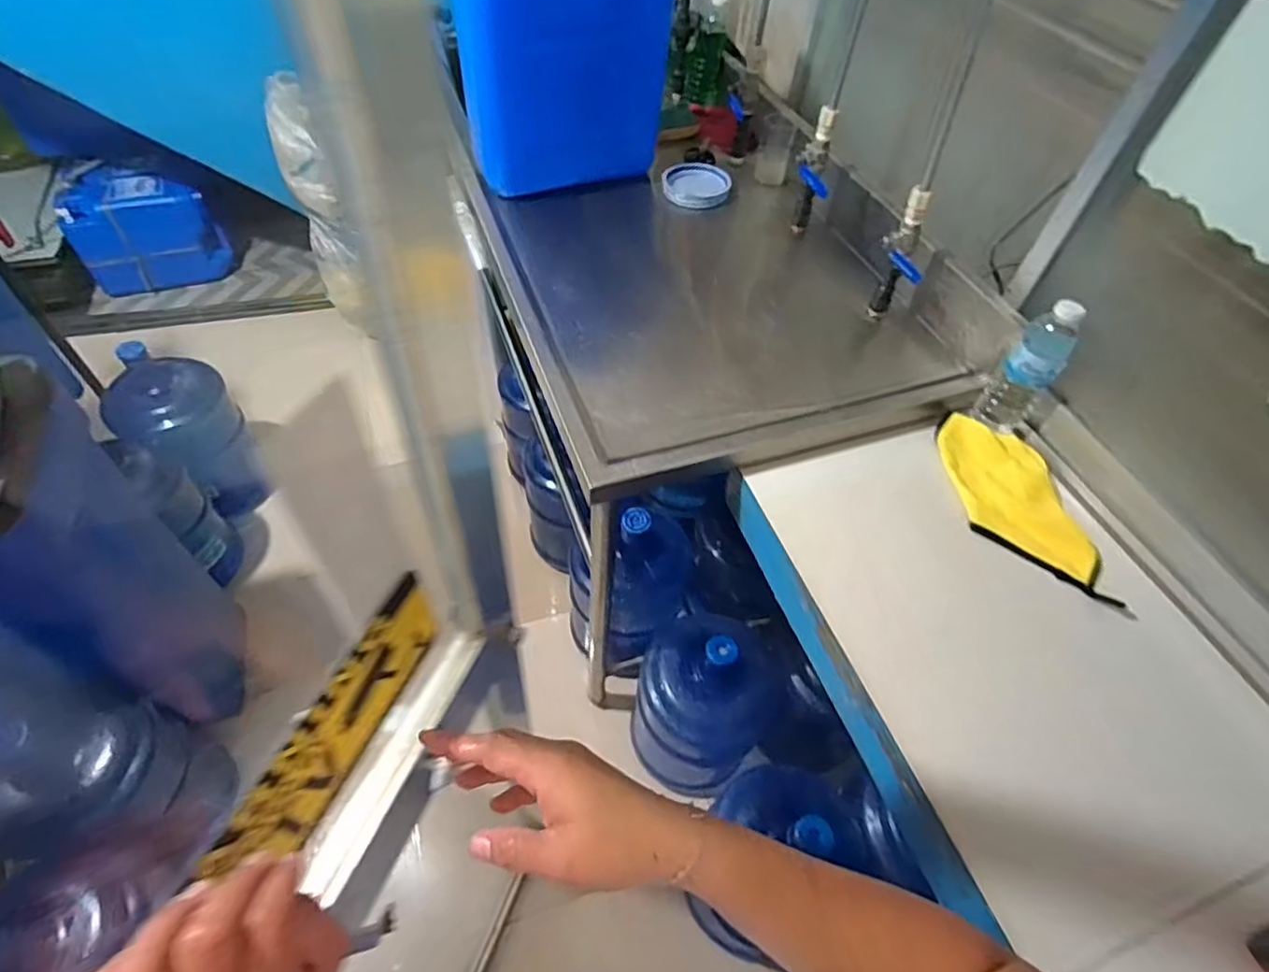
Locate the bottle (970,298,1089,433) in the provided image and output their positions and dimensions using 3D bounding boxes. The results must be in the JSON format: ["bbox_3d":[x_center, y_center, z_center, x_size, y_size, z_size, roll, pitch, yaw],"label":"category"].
[{"bbox_3d":[0.525,-0.161,0.842,0.069,0.181,0.067,36,58,21],"label":"bottle"}]

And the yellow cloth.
[{"bbox_3d":[0.496,0.015,0.827,0.143,0.029,0.267,1,52,-4],"label":"yellow cloth"}]

